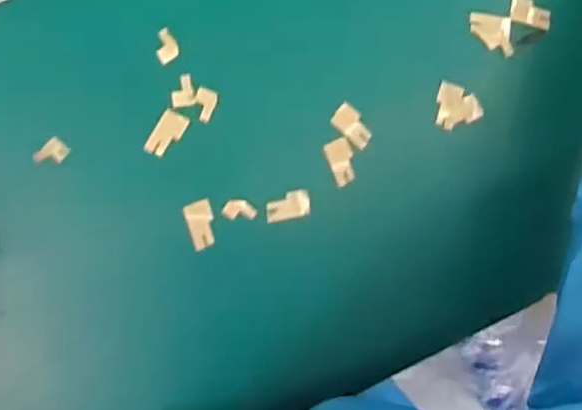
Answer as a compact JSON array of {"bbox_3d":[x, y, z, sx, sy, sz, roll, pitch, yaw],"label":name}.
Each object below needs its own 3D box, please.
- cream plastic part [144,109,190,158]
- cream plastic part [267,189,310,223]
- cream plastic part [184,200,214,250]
[{"bbox_3d":[-0.075,-0.043,0.422,0.016,0.005,0.030,31,86,-8],"label":"cream plastic part"},{"bbox_3d":[-0.002,0.001,0.432,0.027,0.009,0.016,-12,92,-8],"label":"cream plastic part"},{"bbox_3d":[-0.055,0.012,0.427,0.016,0.006,0.028,-19,93,-8],"label":"cream plastic part"}]

